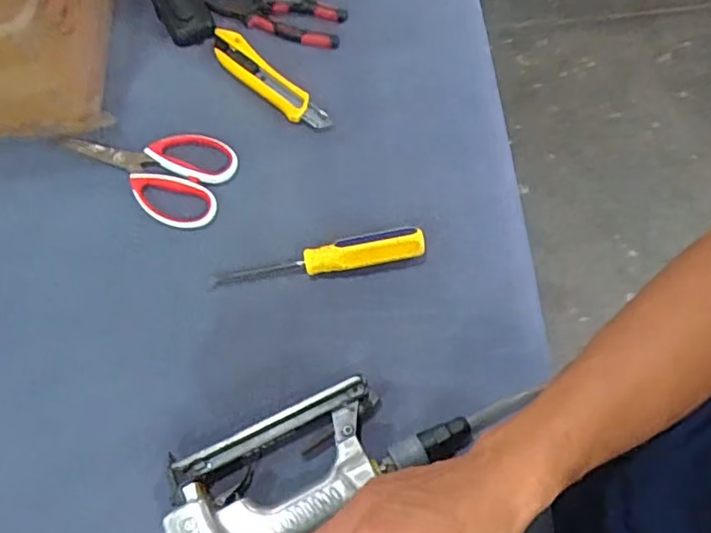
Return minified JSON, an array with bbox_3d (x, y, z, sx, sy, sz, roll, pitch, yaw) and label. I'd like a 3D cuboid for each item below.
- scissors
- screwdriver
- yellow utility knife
[{"bbox_3d":[-0.210,-0.106,0.625,0.176,0.013,0.099,23,70,10],"label":"scissors"},{"bbox_3d":[-0.033,-0.007,0.576,0.195,0.025,0.029,-12,68,-4],"label":"screwdriver"},{"bbox_3d":[-0.096,-0.200,0.661,0.167,0.013,0.037,41,74,15],"label":"yellow utility knife"}]

